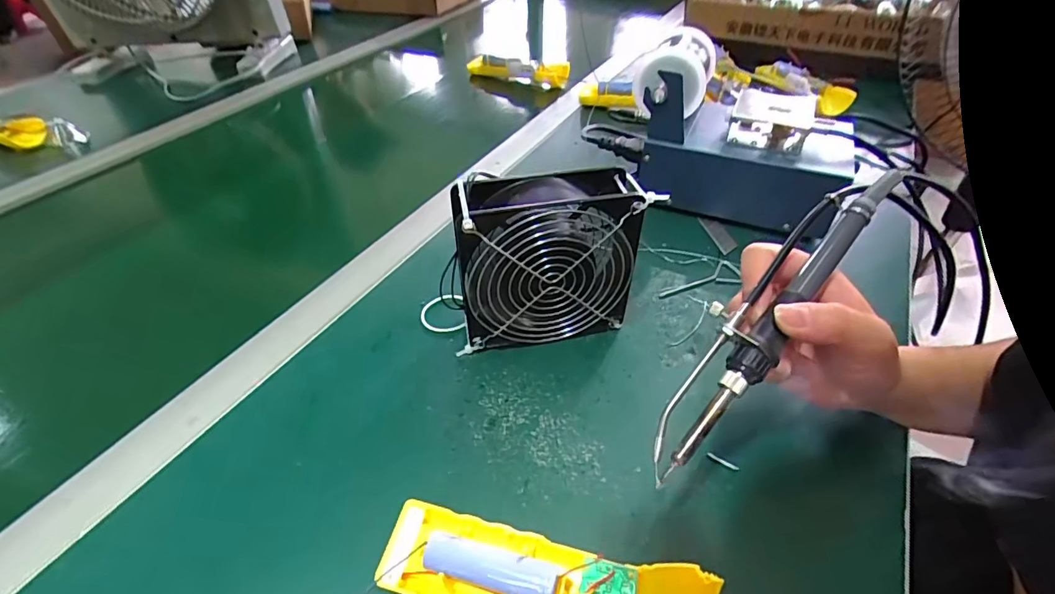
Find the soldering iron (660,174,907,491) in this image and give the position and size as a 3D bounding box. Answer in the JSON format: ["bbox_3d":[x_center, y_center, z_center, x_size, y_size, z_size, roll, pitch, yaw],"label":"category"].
[{"bbox_3d":[0.127,0.003,0.256,0.034,0.017,0.205,35,79,30],"label":"soldering iron"}]

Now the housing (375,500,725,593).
[{"bbox_3d":[0.005,0.138,0.236,0.162,0.017,0.046,6,44,13],"label":"housing"}]

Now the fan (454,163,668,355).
[{"bbox_3d":[0.013,-0.022,0.346,0.129,0.123,0.045,-6,45,-8],"label":"fan"}]

